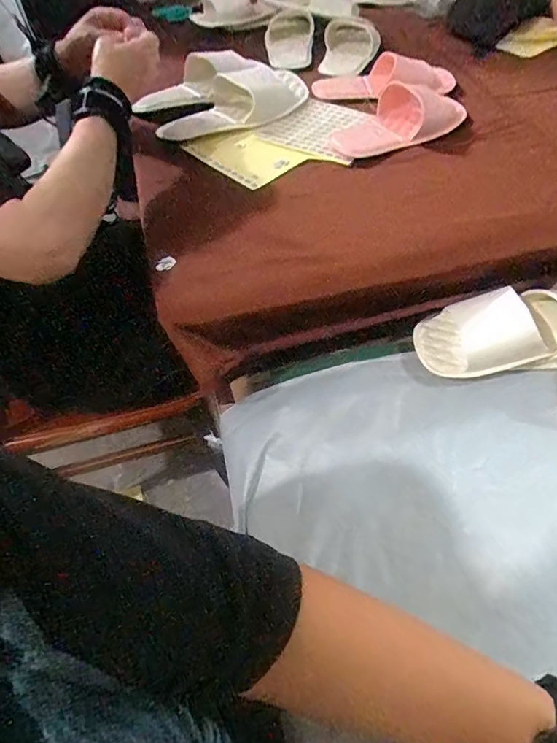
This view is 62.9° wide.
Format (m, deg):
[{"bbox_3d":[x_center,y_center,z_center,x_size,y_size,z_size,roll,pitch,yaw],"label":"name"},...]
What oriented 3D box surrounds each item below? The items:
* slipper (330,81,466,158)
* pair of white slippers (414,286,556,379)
[{"bbox_3d":[0.175,-0.366,0.651,0.203,0.049,0.102,-34,59,-20],"label":"slipper"},{"bbox_3d":[0.293,-0.050,0.530,0.254,0.078,0.099,-7,54,-2],"label":"pair of white slippers"}]

